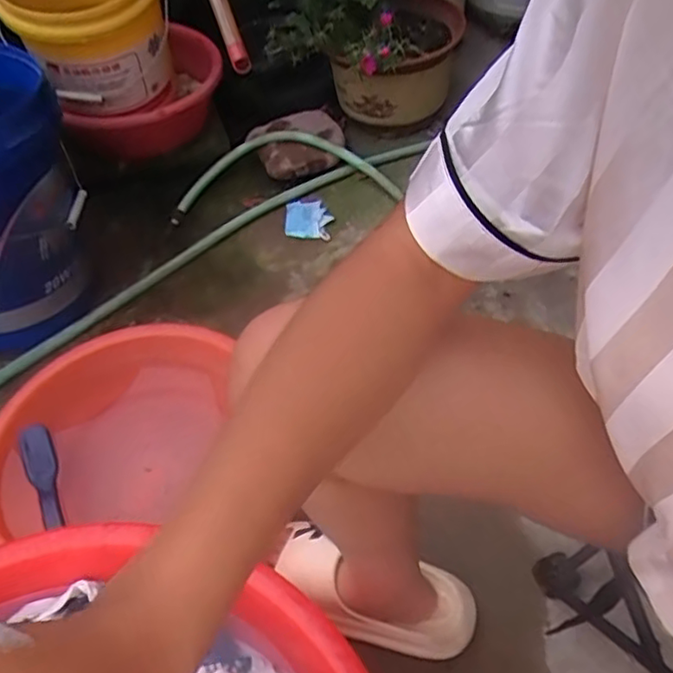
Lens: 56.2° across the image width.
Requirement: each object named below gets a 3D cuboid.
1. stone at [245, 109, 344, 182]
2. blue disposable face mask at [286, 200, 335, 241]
[{"bbox_3d":[-0.074,-0.377,1.243,0.166,0.063,0.143,-19,51,-16],"label":"stone"},{"bbox_3d":[-0.051,-0.214,1.155,0.086,0.020,0.102,3,48,3],"label":"blue disposable face mask"}]

